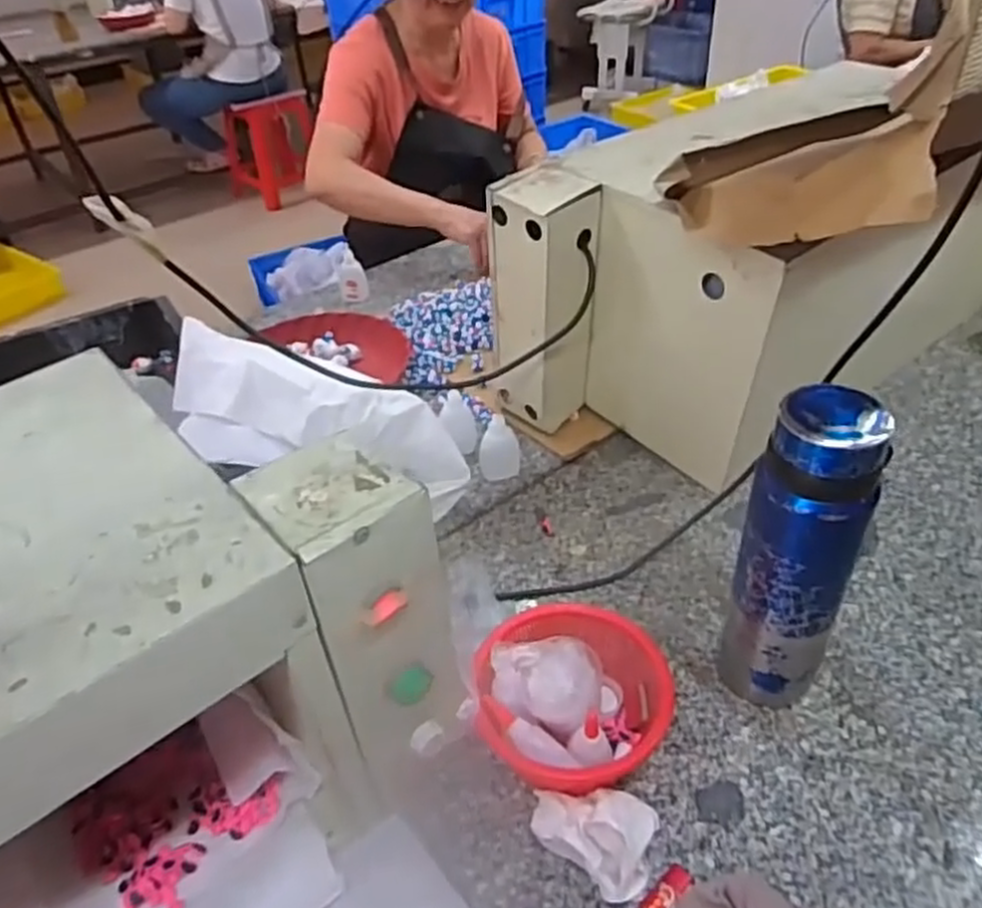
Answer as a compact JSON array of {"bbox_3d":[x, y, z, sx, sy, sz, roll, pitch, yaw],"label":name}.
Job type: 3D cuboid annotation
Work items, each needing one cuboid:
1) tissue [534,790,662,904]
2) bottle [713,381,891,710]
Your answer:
[{"bbox_3d":[0.070,0.263,0.530,0.083,0.049,0.061,10,41,17],"label":"tissue"},{"bbox_3d":[0.223,0.082,0.561,0.076,0.269,0.063,18,44,25],"label":"bottle"}]

